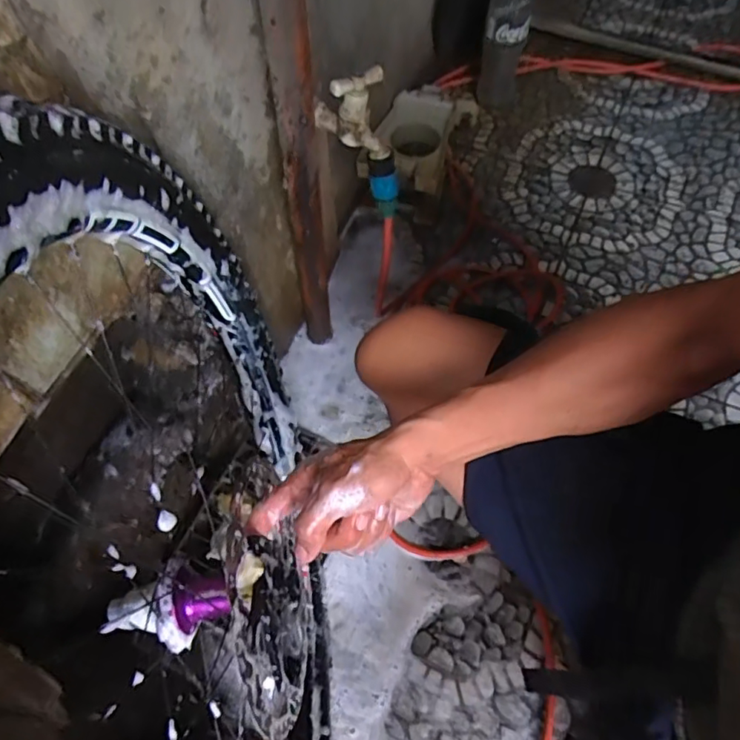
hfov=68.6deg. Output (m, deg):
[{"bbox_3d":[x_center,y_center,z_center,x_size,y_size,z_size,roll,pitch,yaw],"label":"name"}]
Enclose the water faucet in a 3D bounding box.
[{"bbox_3d":[-0.021,-0.280,0.589,0.084,0.084,0.048,1,62,2],"label":"water faucet"}]

